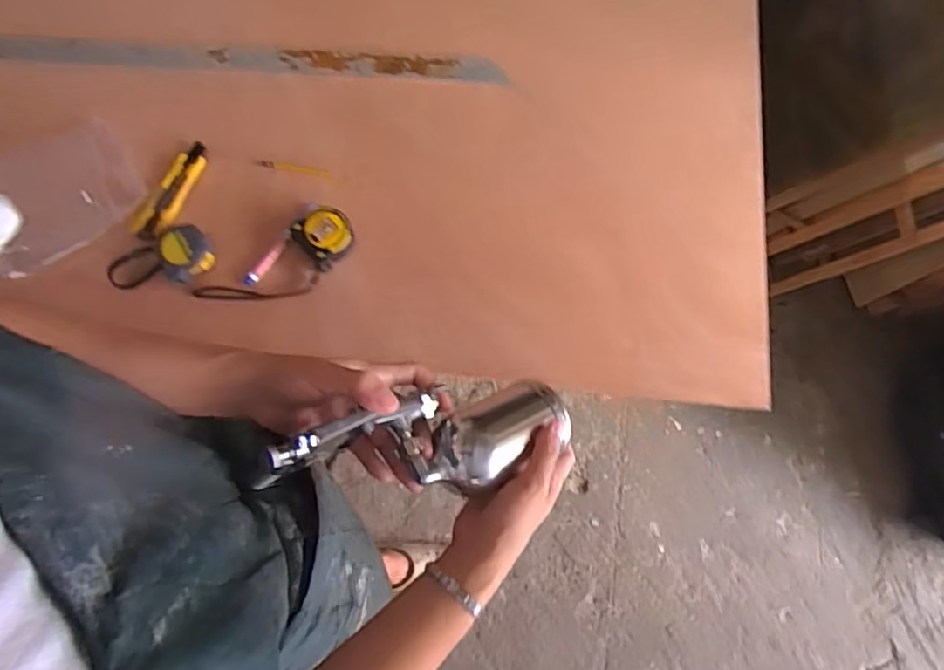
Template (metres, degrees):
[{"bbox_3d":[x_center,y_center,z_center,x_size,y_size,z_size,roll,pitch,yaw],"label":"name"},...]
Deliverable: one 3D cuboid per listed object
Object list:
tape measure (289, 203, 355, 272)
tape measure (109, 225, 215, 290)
[{"bbox_3d":[-0.187,-0.128,0.757,0.067,0.034,0.077,-41,80,-11],"label":"tape measure"},{"bbox_3d":[-0.384,-0.092,0.736,0.119,0.033,0.072,-29,78,-9],"label":"tape measure"}]

